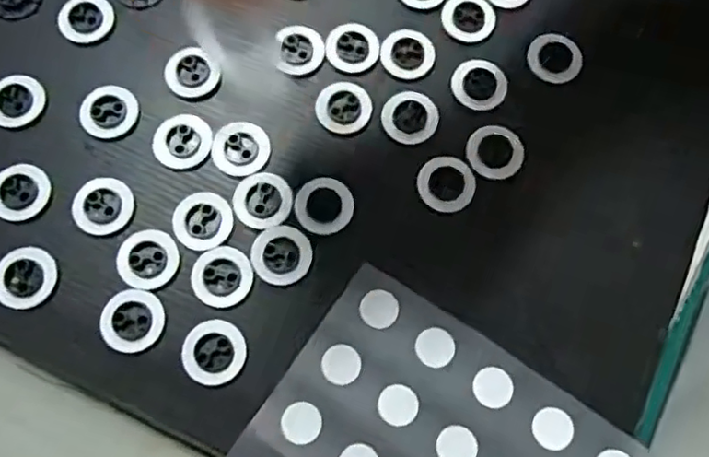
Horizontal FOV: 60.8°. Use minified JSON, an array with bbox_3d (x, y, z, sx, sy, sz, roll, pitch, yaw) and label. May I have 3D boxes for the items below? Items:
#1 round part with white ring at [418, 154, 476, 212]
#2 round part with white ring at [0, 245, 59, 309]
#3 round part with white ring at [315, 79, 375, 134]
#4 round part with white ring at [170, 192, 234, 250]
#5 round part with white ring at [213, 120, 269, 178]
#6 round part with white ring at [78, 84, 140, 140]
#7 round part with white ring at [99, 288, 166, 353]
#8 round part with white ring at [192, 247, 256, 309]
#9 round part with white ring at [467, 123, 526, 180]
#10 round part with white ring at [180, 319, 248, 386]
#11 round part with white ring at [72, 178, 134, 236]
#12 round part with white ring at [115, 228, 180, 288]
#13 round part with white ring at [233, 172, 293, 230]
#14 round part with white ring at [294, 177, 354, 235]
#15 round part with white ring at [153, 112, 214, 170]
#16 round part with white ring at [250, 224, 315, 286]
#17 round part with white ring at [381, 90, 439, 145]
[{"bbox_3d":[0.045,-0.022,0.297,0.027,0.006,0.027,0,74,-1],"label":"round part with white ring"},{"bbox_3d":[-0.153,0.022,0.280,0.027,0.004,0.028,0,74,-1],"label":"round part with white ring"},{"bbox_3d":[-0.005,-0.062,0.307,0.028,0.004,0.028,0,74,-1],"label":"round part with white ring"},{"bbox_3d":[-0.073,-0.004,0.289,0.028,0.004,0.028,0,74,-1],"label":"round part with white ring"},{"bbox_3d":[-0.056,-0.040,0.300,0.028,0.004,0.028,0,74,-1],"label":"round part with white ring"},{"bbox_3d":[-0.123,-0.059,0.304,0.028,0.004,0.028,0,74,-1],"label":"round part with white ring"},{"bbox_3d":[-0.101,0.042,0.275,0.027,0.004,0.028,0,74,-1],"label":"round part with white ring"},{"bbox_3d":[-0.062,0.022,0.282,0.028,0.004,0.028,0,74,-1],"label":"round part with white ring"},{"bbox_3d":[0.070,-0.039,0.302,0.028,0.004,0.027,0,74,-1],"label":"round part with white ring"},{"bbox_3d":[-0.063,0.055,0.272,0.028,0.004,0.028,0,74,-1],"label":"round part with white ring"},{"bbox_3d":[-0.122,-0.011,0.291,0.028,0.004,0.028,0,74,-1],"label":"round part with white ring"},{"bbox_3d":[-0.097,0.014,0.283,0.027,0.004,0.028,0,74,-1],"label":"round part with white ring"},{"bbox_3d":[-0.044,-0.014,0.291,0.027,0.004,0.027,0,74,-1],"label":"round part with white ring"},{"bbox_3d":[-0.015,-0.011,0.292,0.027,0.004,0.027,0,74,-1],"label":"round part with white ring"},{"bbox_3d":[-0.086,-0.044,0.300,0.028,0.004,0.028,0,74,-1],"label":"round part with white ring"},{"bbox_3d":[-0.035,0.012,0.285,0.028,0.004,0.028,0,74,-1],"label":"round part with white ring"},{"bbox_3d":[0.028,-0.057,0.306,0.028,0.004,0.027,0,74,-1],"label":"round part with white ring"}]

